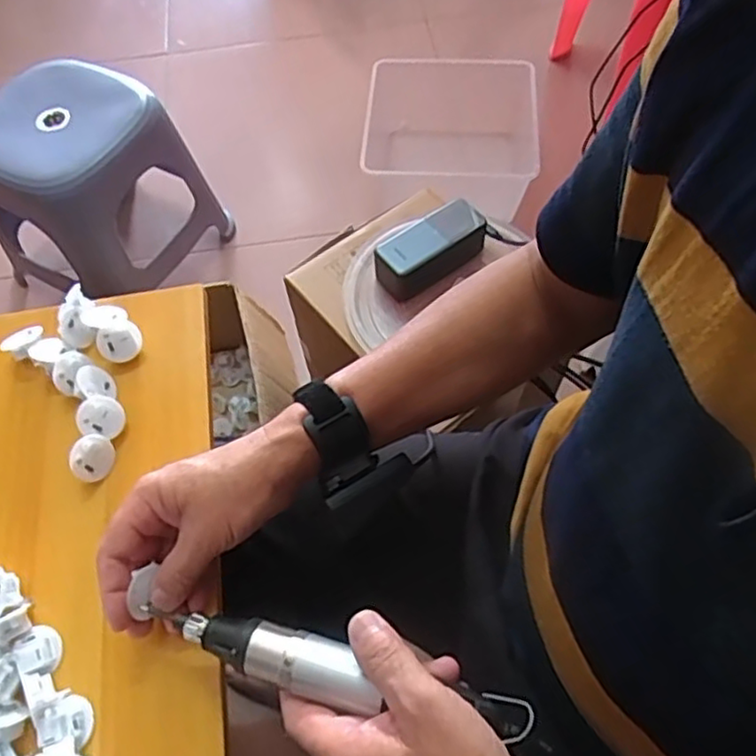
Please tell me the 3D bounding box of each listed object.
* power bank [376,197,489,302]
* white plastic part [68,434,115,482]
[{"bbox_3d":[0.059,-0.149,0.786,0.133,0.050,0.057,-33,63,-15],"label":"power bank"},{"bbox_3d":[-0.211,0.059,0.497,0.013,0.032,0.034,6,72,46],"label":"white plastic part"}]

